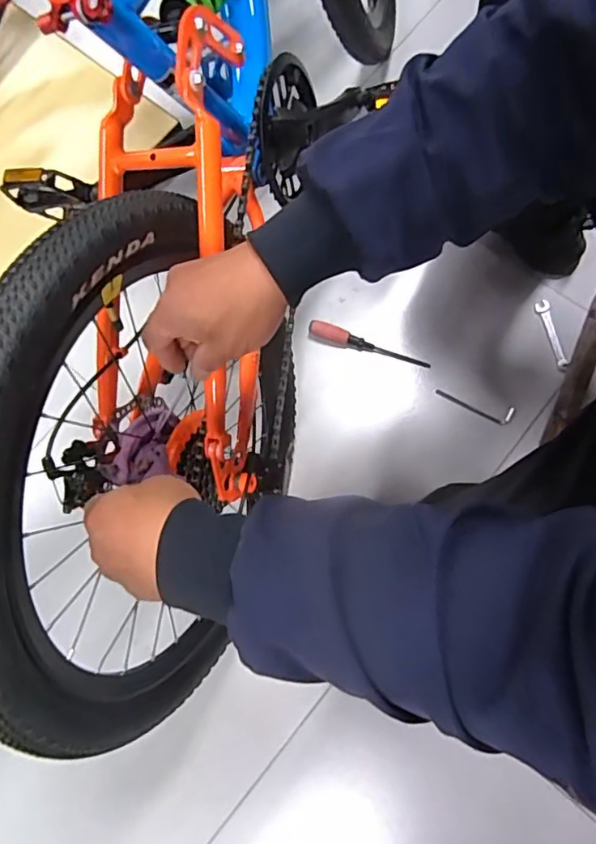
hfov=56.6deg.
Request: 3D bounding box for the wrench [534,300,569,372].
[{"bbox_3d":[0.414,-0.140,0.901,0.027,0.010,0.121,-13,79,-3],"label":"wrench"}]

